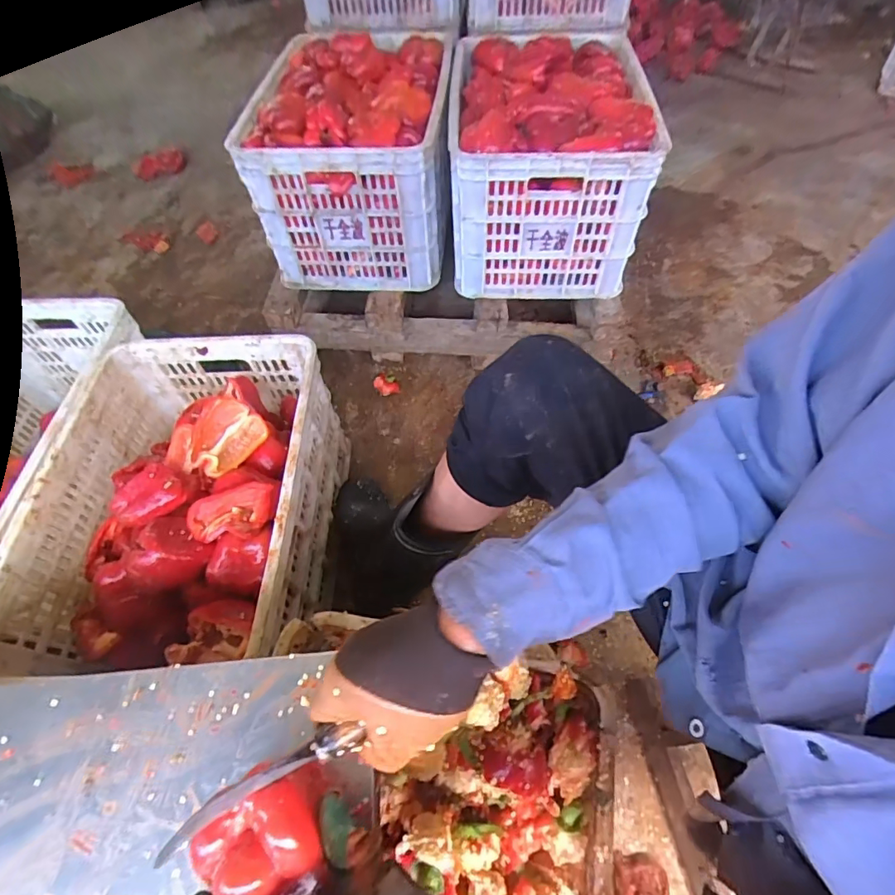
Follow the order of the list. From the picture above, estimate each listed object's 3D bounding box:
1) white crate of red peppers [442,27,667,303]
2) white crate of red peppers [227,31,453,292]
[{"bbox_3d":[0.197,-0.628,1.044,0.359,0.296,0.562,0,57,3],"label":"white crate of red peppers"},{"bbox_3d":[-0.181,-0.657,1.073,0.364,0.303,0.556,2,57,4],"label":"white crate of red peppers"}]

